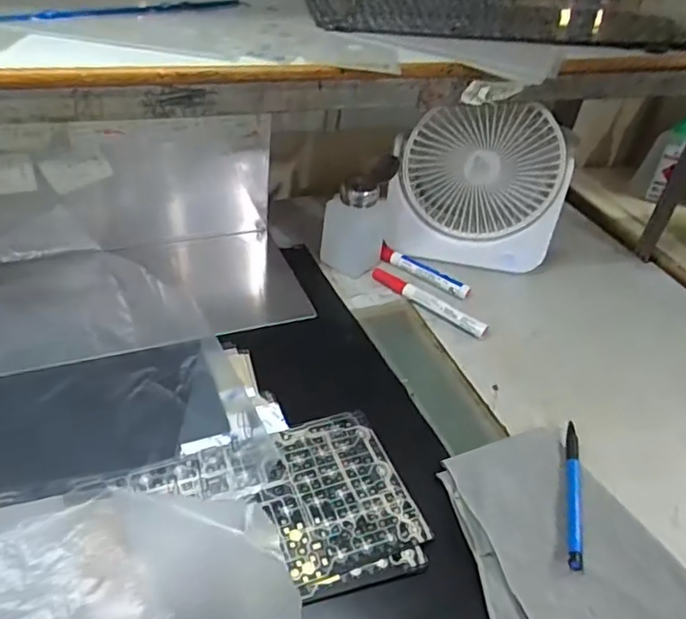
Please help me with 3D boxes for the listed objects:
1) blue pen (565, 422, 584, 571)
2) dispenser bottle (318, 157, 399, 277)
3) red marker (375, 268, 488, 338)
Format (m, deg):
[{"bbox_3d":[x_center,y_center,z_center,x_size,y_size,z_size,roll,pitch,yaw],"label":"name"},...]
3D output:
[{"bbox_3d":[0.176,0.134,0.448,0.013,0.009,0.132,15,39,9],"label":"blue pen"},{"bbox_3d":[0.015,-0.100,0.638,0.070,0.112,0.059,7,38,0],"label":"dispenser bottle"},{"bbox_3d":[0.088,-0.009,0.622,0.145,0.015,0.015,35,46,30],"label":"red marker"}]

